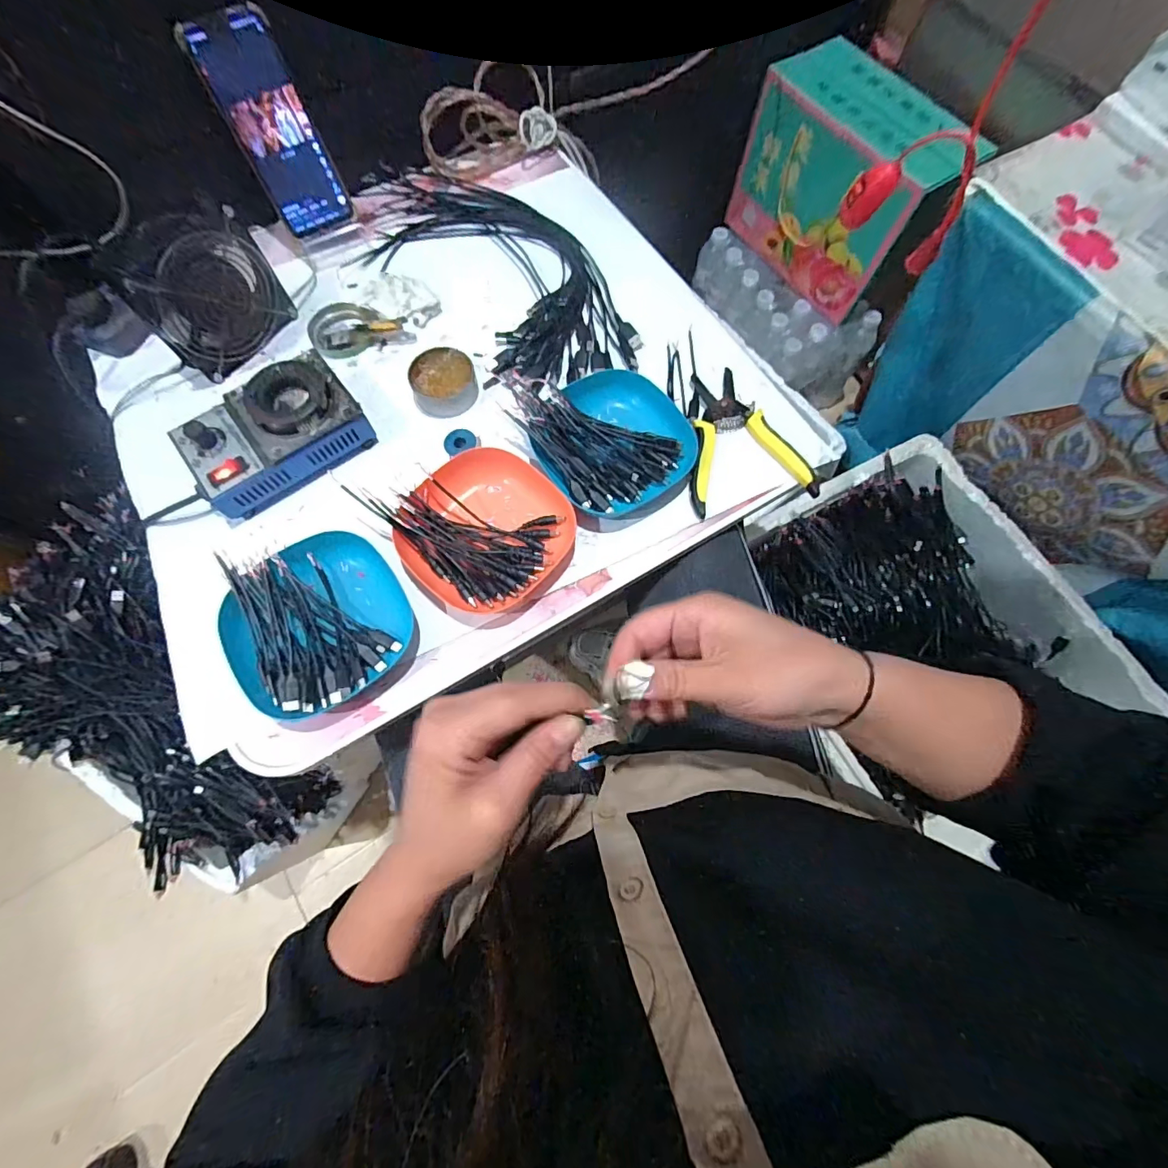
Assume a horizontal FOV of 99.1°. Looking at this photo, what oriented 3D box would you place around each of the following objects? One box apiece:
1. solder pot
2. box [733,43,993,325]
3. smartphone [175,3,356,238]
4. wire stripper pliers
[{"bbox_3d":[-0.287,-0.140,0.460,0.151,0.058,0.097,-36,76,-12],"label":"solder pot"},{"bbox_3d":[0.435,-0.672,0.852,0.149,0.233,0.332,-33,76,-11],"label":"box"},{"bbox_3d":[-0.306,-0.449,0.498,0.074,0.163,0.014,-31,49,-11],"label":"smartphone"},{"bbox_3d":[0.148,-0.146,0.491,0.119,0.015,0.154,-12,73,-5],"label":"wire stripper pliers"}]

